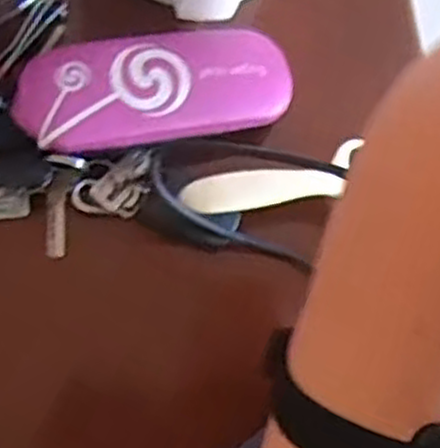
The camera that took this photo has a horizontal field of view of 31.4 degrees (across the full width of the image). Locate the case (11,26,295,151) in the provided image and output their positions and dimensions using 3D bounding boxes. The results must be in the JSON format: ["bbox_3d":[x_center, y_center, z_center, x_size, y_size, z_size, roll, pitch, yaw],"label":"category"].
[{"bbox_3d":[-0.036,-0.078,0.457,0.159,0.035,0.065,-15,84,-14],"label":"case"}]

